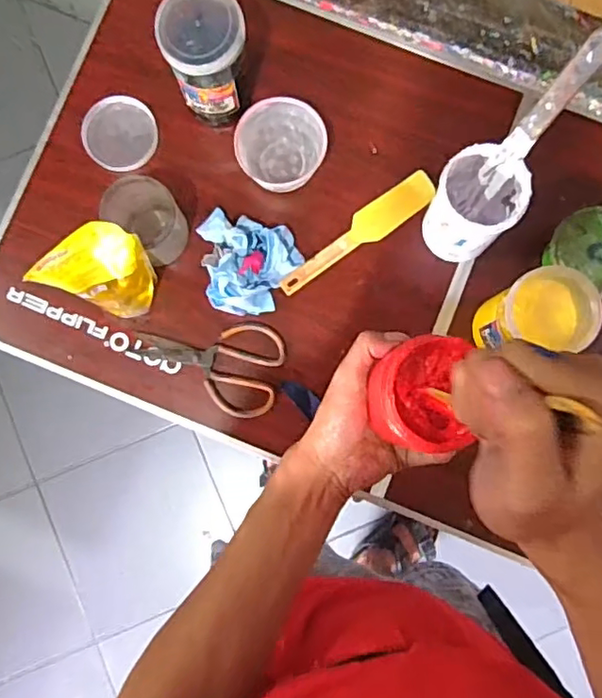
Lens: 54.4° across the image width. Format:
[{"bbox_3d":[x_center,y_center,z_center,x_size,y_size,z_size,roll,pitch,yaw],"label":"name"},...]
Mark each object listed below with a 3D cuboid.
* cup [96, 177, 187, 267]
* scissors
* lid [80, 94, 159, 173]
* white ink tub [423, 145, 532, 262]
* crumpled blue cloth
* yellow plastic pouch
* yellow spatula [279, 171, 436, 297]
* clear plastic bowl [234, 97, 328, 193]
[{"bbox_3d":[-0.193,-0.165,0.752,0.091,0.093,0.080,43,86,4],"label":"cup"},{"bbox_3d":[-0.122,0.013,0.778,0.194,0.018,0.119,17,85,2],"label":"scissors"},{"bbox_3d":[-0.247,-0.294,0.801,0.096,0.017,0.100,0,85,0],"label":"lid"},{"bbox_3d":[0.204,-0.171,0.710,0.099,0.134,0.094,0,85,0],"label":"white ink tub"},{"bbox_3d":[-0.073,-0.111,0.760,0.137,0.059,0.130,12,85,1],"label":"crumpled blue cloth"},{"bbox_3d":[-0.224,-0.084,0.691,0.057,0.184,0.105,43,86,4],"label":"yellow plastic pouch"},{"bbox_3d":[0.076,-0.156,0.791,0.246,0.008,0.049,-36,79,-3],"label":"yellow spatula"},{"bbox_3d":[-0.026,-0.266,0.776,0.114,0.068,0.111,0,85,0],"label":"clear plastic bowl"}]

